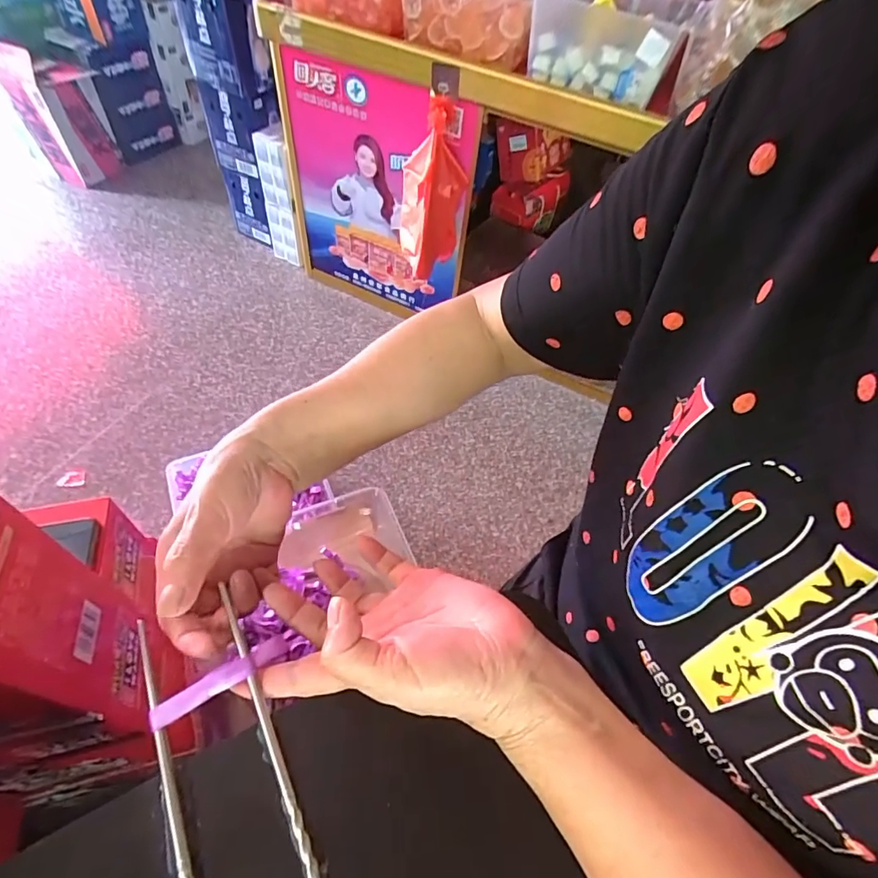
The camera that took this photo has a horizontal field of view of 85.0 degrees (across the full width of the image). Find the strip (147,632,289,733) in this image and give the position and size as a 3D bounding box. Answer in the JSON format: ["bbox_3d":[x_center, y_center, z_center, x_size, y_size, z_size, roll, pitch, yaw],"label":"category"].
[{"bbox_3d":[-0.116,0.128,0.257,0.071,0.009,0.012,-23,57,-31],"label":"strip"}]

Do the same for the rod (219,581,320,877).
[{"bbox_3d":[-0.073,0.171,0.232,0.006,0.004,0.213,-23,59,-19],"label":"rod"}]

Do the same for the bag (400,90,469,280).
[{"bbox_3d":[-0.014,-0.617,1.200,0.164,0.376,0.155,4,53,-4],"label":"bag"}]

